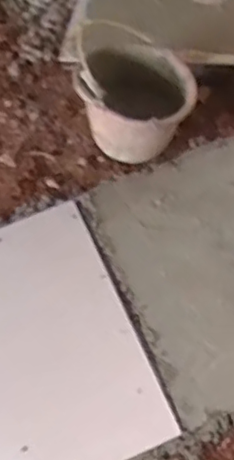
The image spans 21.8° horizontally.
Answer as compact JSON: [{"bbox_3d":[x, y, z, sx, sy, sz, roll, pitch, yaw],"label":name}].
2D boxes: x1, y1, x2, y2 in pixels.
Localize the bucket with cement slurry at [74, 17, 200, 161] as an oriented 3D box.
[{"bbox_3d":[0.044,-0.322,1.488,0.257,0.240,0.292,-8,63,-3],"label":"bucket with cement slurry"}]

